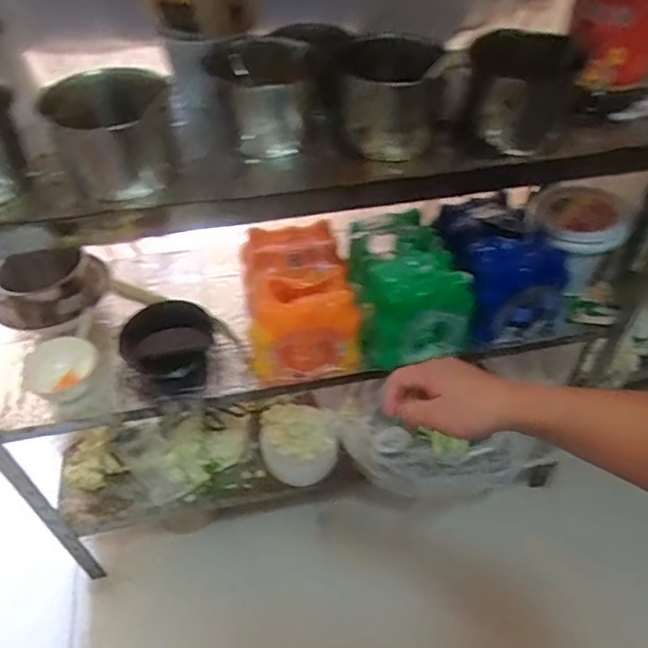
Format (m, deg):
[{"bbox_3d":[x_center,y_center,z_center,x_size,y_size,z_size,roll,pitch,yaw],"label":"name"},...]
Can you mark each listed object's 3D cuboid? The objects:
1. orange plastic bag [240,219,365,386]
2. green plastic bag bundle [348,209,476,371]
[{"bbox_3d":[-0.040,-0.040,0.999,0.184,0.171,0.210,-4,47,-4],"label":"orange plastic bag"},{"bbox_3d":[0.135,-0.069,1.006,0.179,0.153,0.205,-11,48,-10],"label":"green plastic bag bundle"}]

